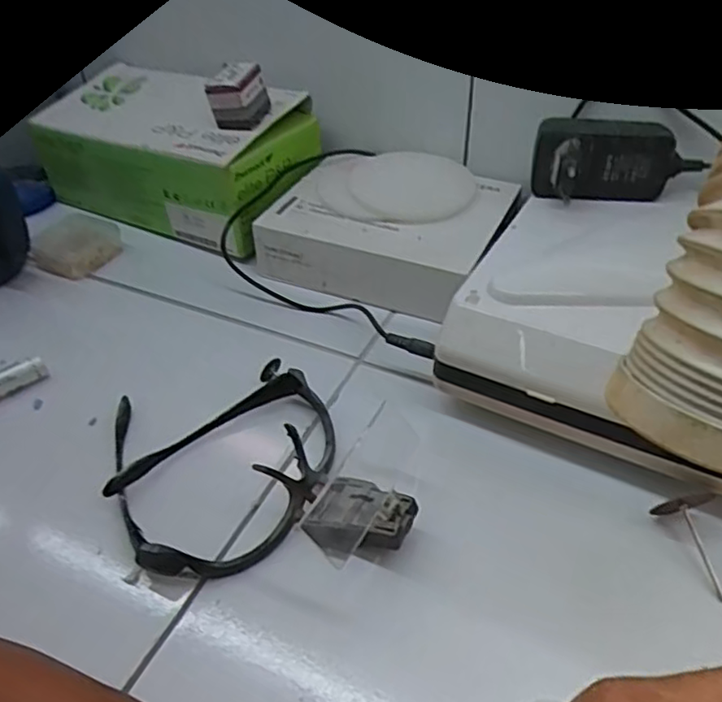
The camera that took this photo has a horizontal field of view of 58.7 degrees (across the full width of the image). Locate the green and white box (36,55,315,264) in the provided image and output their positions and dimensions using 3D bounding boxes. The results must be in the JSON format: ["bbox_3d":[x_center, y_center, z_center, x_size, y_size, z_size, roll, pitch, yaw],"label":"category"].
[{"bbox_3d":[-0.157,-0.169,0.546,0.214,0.088,0.117,21,46,24],"label":"green and white box"}]

